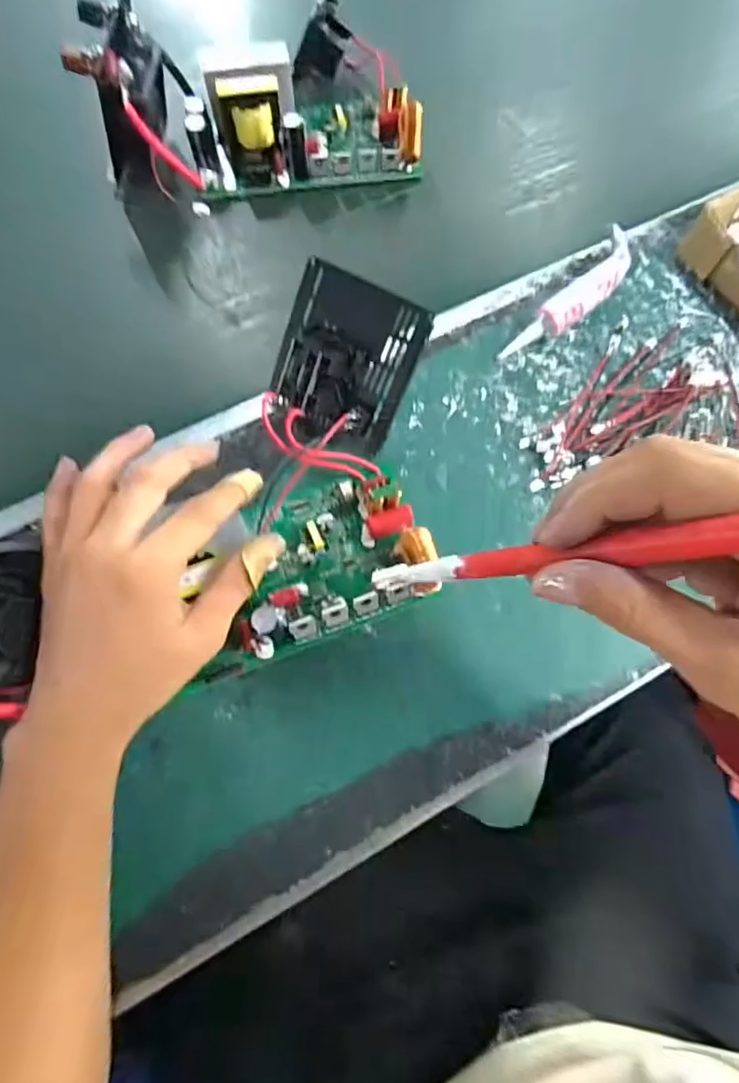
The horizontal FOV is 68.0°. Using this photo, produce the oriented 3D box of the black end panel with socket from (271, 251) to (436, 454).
[{"bbox_3d":[-0.020,-0.112,0.340,0.088,0.038,0.098,27,113,8],"label":"black end panel with socket"}]

